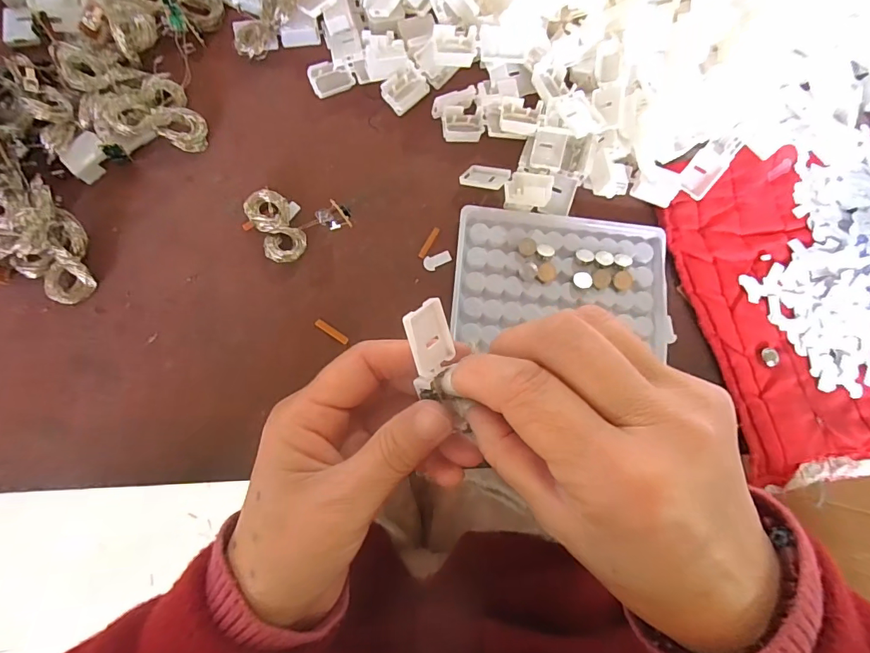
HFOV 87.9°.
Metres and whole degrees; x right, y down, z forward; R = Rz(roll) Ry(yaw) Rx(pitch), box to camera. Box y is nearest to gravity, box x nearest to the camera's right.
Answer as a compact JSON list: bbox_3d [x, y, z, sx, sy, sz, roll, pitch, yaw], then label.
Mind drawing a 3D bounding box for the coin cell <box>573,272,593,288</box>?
[{"bbox_3d":[0.090,-0.028,0.275,0.010,0.004,0.011,0,82,-2],"label":"coin cell"}]

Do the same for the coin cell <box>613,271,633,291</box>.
[{"bbox_3d":[0.115,-0.028,0.277,0.012,0.005,0.011,0,82,-2],"label":"coin cell"}]

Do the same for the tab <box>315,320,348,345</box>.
[{"bbox_3d":[-0.061,0.003,0.268,0.022,0.004,0.005,33,82,2],"label":"tab"}]

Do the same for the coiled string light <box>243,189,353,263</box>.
[{"bbox_3d":[-0.085,-0.068,0.273,0.055,0.010,0.045,-38,84,-8],"label":"coiled string light"}]

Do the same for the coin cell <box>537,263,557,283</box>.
[{"bbox_3d":[0.068,-0.032,0.274,0.011,0.005,0.011,0,82,-2],"label":"coin cell"}]

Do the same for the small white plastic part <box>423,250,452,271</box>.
[{"bbox_3d":[0.002,-0.040,0.277,0.018,0.004,0.010,-17,81,-6],"label":"small white plastic part"}]

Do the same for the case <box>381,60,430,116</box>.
[{"bbox_3d":[-0.019,-0.153,0.291,0.028,0.011,0.020,-40,84,-9],"label":"case"}]

